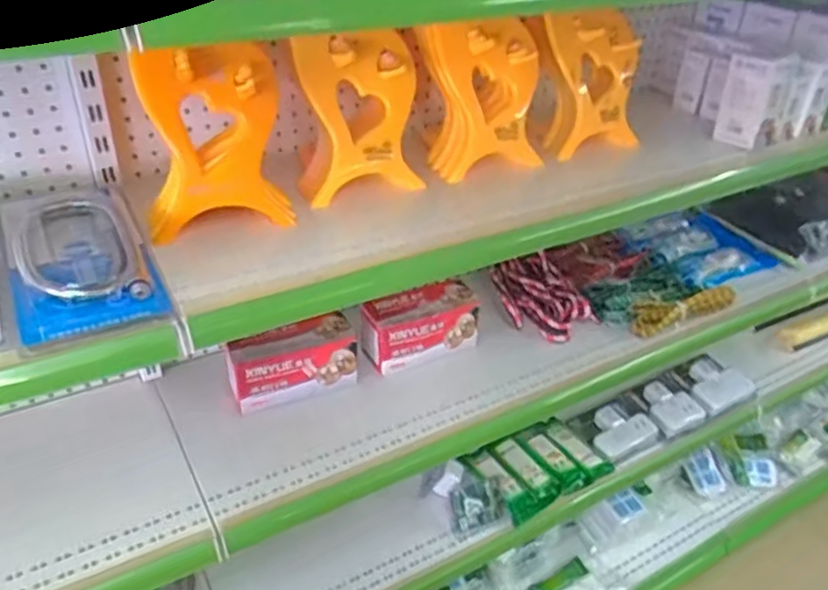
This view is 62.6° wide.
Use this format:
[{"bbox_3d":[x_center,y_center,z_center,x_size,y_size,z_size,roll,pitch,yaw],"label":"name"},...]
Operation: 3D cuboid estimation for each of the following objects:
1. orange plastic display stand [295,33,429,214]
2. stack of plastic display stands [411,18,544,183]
[{"bbox_3d":[-0.075,-0.247,0.914,0.157,0.182,0.128,-8,35,-16],"label":"orange plastic display stand"},{"bbox_3d":[0.106,-0.288,0.991,0.169,0.189,0.113,-17,39,-28],"label":"stack of plastic display stands"}]

